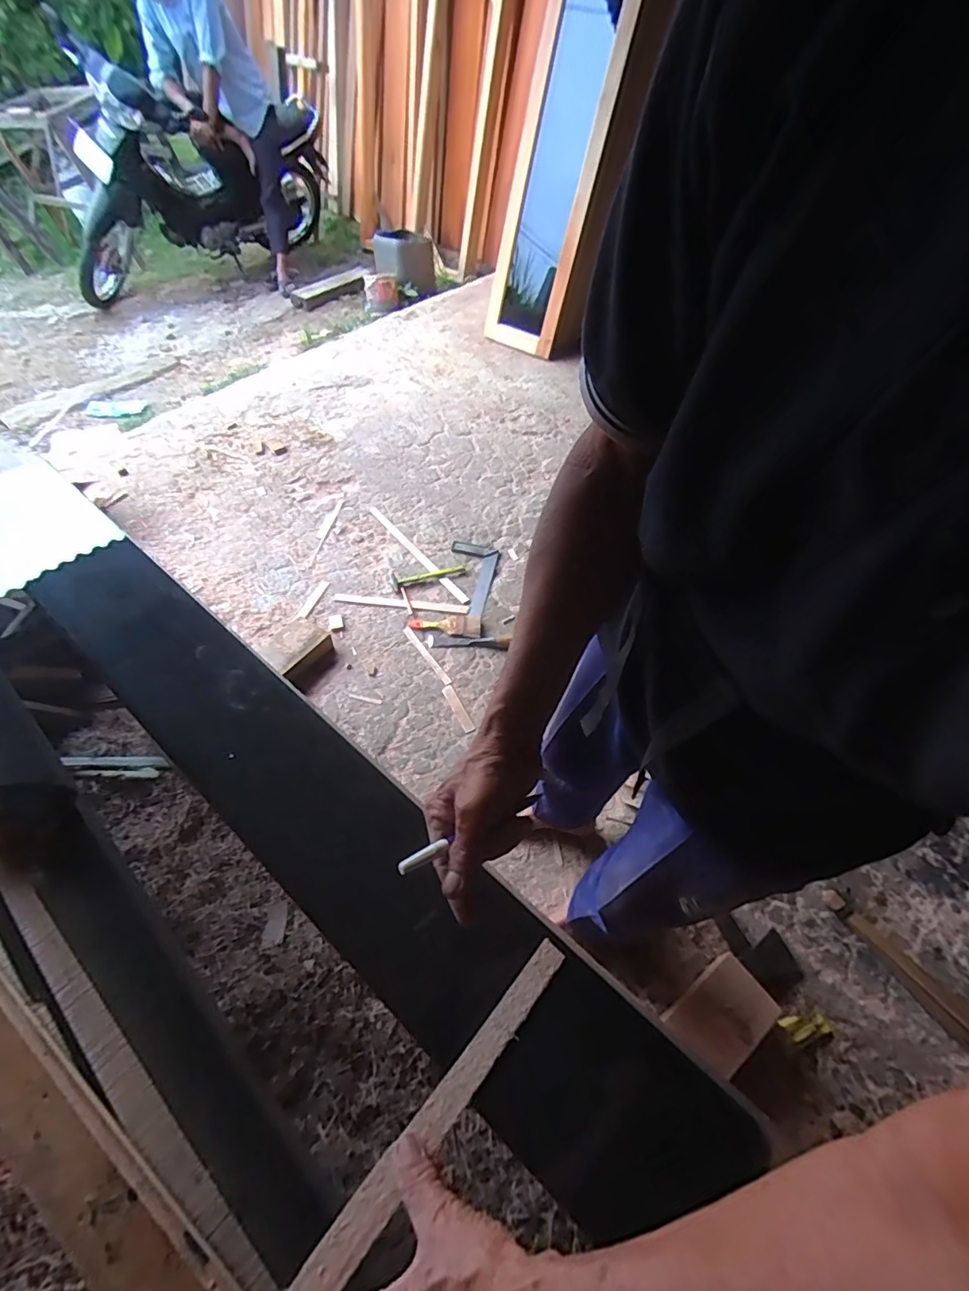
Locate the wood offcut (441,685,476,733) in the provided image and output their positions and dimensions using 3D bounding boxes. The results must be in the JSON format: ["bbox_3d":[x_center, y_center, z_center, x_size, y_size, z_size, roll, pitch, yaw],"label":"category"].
[{"bbox_3d":[-0.069,0.166,1.409,0.032,0.008,0.146,-23,58,-18],"label":"wood offcut"}]

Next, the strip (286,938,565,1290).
[{"bbox_3d":[-0.027,0.337,0.395,0.027,0.008,0.262,37,58,23],"label":"strip"}]

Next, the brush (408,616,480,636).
[{"bbox_3d":[-0.118,-0.064,1.567,0.209,0.013,0.076,4,53,1],"label":"brush"}]

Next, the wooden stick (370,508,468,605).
[{"bbox_3d":[-0.224,-0.312,1.757,0.030,0.013,0.545,-32,61,-23],"label":"wooden stick"}]

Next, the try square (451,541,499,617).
[{"bbox_3d":[-0.054,-0.218,1.700,0.155,0.010,0.304,10,54,5],"label":"try square"}]

